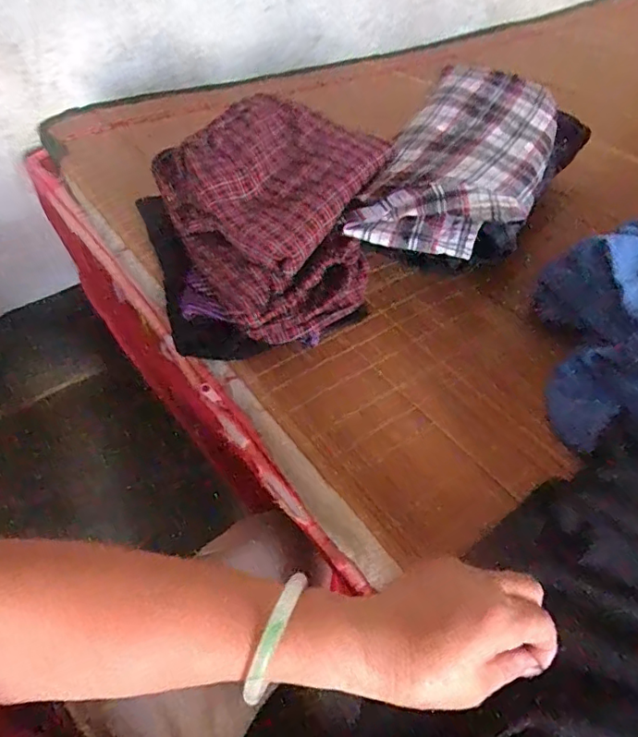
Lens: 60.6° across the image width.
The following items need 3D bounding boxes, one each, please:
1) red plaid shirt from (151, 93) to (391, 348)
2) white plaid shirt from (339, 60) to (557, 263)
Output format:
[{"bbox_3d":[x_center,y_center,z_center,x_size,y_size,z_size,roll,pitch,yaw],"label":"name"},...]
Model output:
[{"bbox_3d":[-0.042,-0.184,0.579,0.211,0.114,0.303,-18,49,-16],"label":"red plaid shirt"},{"bbox_3d":[0.169,-0.231,0.588,0.152,0.071,0.316,20,49,19],"label":"white plaid shirt"}]

